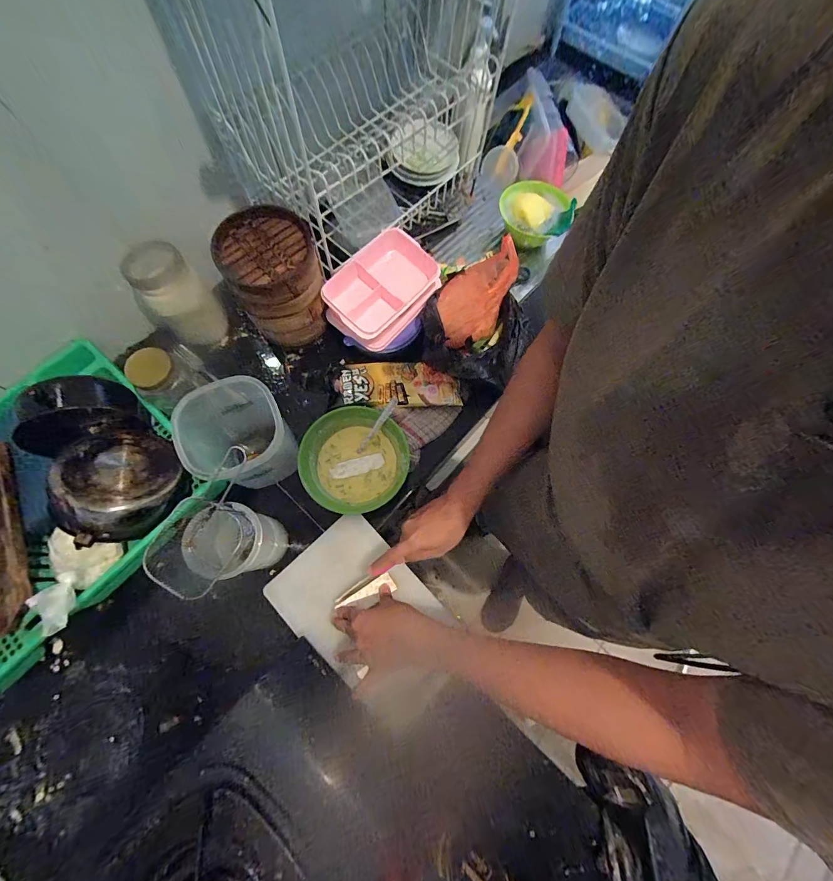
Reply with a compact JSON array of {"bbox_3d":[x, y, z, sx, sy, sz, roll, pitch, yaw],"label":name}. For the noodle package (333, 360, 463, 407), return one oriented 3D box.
[{"bbox_3d":[-0.036,-0.106,0.651,0.222,0.040,0.087,3,73,-1],"label":"noodle package"}]

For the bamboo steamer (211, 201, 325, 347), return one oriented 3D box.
[{"bbox_3d":[-0.238,-0.271,0.630,0.137,0.165,0.142,-26,75,-10],"label":"bamboo steamer"}]

